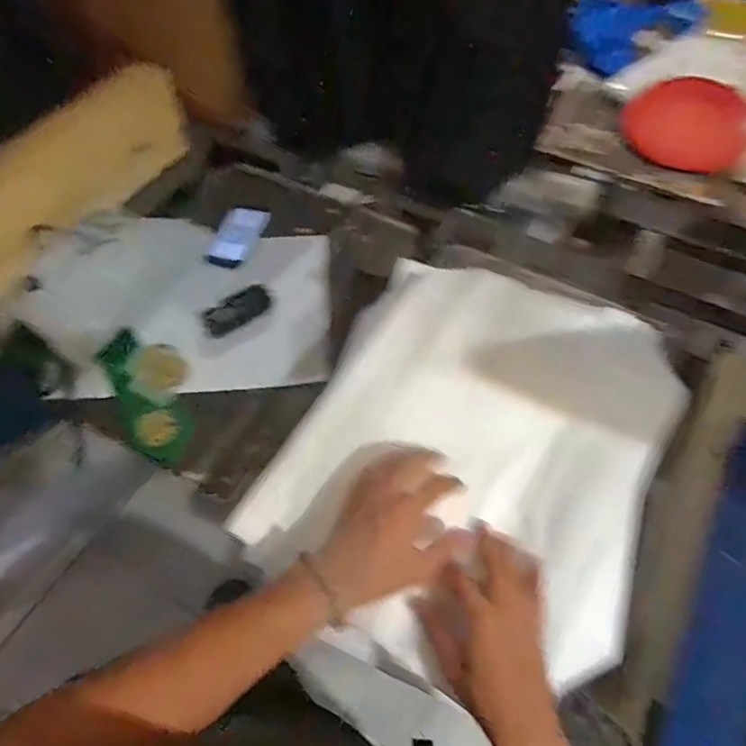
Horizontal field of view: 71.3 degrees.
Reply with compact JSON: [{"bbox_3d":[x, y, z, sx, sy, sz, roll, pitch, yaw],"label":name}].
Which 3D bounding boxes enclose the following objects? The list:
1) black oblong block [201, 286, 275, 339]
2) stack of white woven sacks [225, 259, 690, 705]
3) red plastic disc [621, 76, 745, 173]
[{"bbox_3d":[-0.205,-0.096,0.790,0.108,0.022,0.048,-36,67,-20],"label":"black oblong block"},{"bbox_3d":[0.103,0.079,0.557,0.375,0.087,0.428,19,62,9],"label":"stack of white woven sacks"},{"bbox_3d":[0.610,-0.481,1.007,0.239,0.013,0.163,12,97,-2],"label":"red plastic disc"}]

